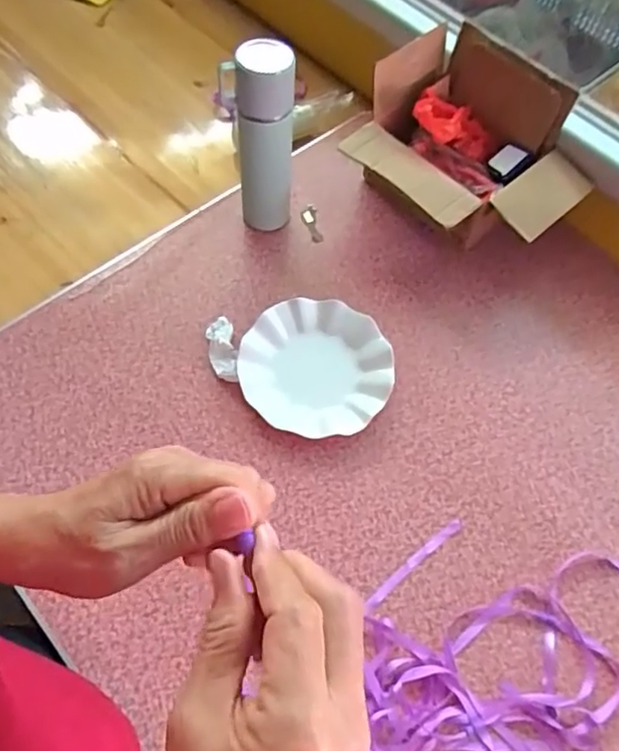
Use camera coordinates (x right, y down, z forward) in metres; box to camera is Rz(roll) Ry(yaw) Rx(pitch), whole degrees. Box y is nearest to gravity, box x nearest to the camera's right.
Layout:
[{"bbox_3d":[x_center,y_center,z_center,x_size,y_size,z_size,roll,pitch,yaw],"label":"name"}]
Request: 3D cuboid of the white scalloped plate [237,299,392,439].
[{"bbox_3d":[0.008,-0.011,0.732,0.181,0.024,0.175,1,63,-2],"label":"white scalloped plate"}]

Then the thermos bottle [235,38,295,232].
[{"bbox_3d":[-0.055,-0.282,0.746,0.067,0.248,0.056,-4,63,-5],"label":"thermos bottle"}]

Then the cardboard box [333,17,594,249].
[{"bbox_3d":[0.203,-0.280,0.799,0.223,0.183,0.280,-38,71,-21],"label":"cardboard box"}]

